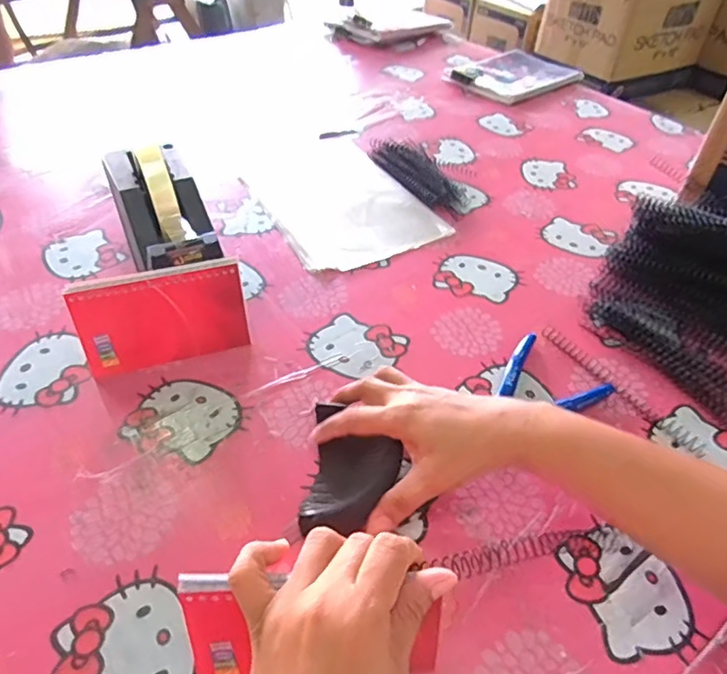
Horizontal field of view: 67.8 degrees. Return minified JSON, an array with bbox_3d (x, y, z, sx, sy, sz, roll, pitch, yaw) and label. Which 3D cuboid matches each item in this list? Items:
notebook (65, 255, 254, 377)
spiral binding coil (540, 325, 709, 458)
[{"bbox_3d":[-0.164,-0.016,0.447,0.131,0.083,0.005,-13,35,-16],"label":"notebook"},{"bbox_3d":[0.220,0.041,0.468,0.015,0.006,0.161,-25,51,-25],"label":"spiral binding coil"}]

